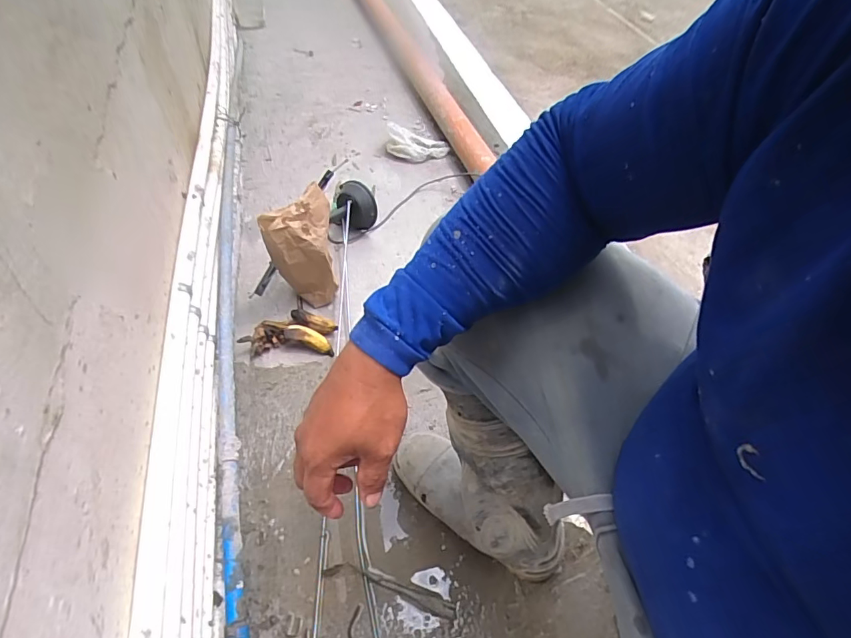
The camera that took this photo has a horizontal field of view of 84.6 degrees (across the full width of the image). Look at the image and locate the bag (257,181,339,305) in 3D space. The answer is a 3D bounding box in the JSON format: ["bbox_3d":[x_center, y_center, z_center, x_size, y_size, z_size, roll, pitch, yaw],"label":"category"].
[{"bbox_3d":[-0.245,-0.133,0.929,0.122,0.233,0.089,-12,53,-14],"label":"bag"}]

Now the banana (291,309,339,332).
[{"bbox_3d":[-0.224,0.005,0.935,0.095,0.023,0.030,15,51,8],"label":"banana"}]

